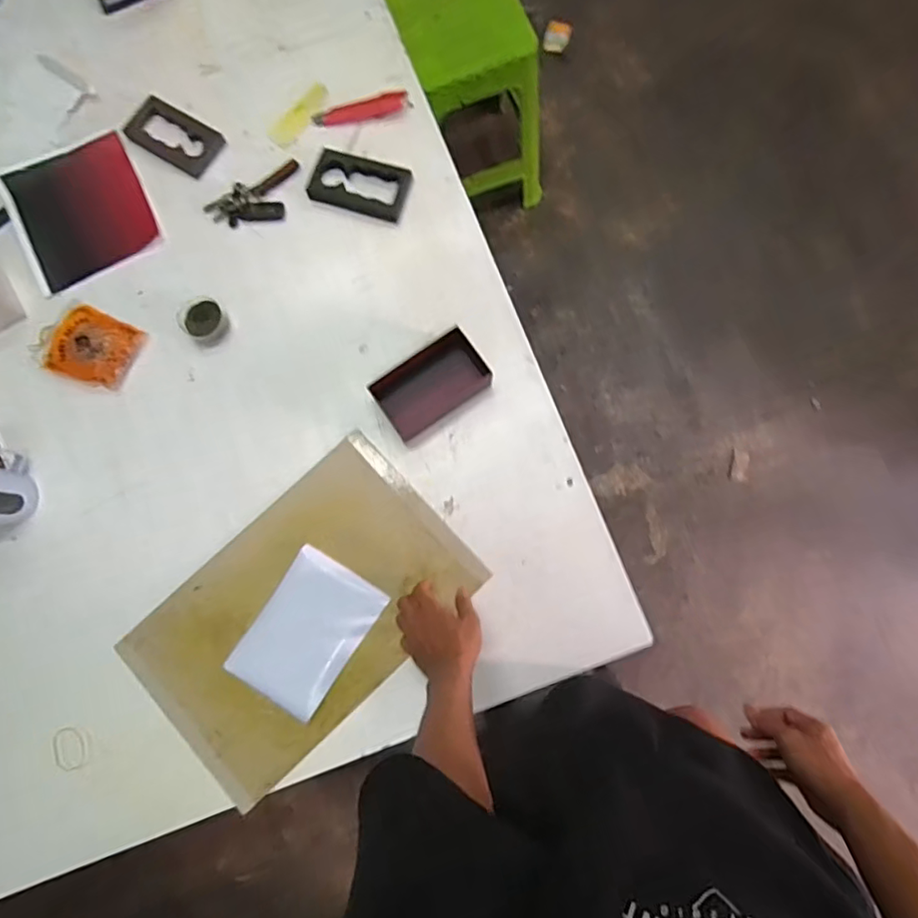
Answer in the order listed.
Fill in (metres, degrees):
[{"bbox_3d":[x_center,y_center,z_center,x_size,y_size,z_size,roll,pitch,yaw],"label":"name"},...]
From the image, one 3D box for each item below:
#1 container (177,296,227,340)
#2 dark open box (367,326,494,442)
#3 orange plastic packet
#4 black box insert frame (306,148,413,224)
[{"bbox_3d":[-0.372,-0.202,0.820,0.057,0.043,0.062,0,80,2],"label":"container"},{"bbox_3d":[-0.039,-0.099,0.794,0.153,0.068,0.096,-35,81,-4],"label":"dark open box"},{"bbox_3d":[-0.543,-0.165,0.817,0.140,0.027,0.106,25,82,6],"label":"orange plastic packet"},{"bbox_3d":[-0.154,-0.426,0.875,0.151,0.016,0.093,17,81,4],"label":"black box insert frame"}]

